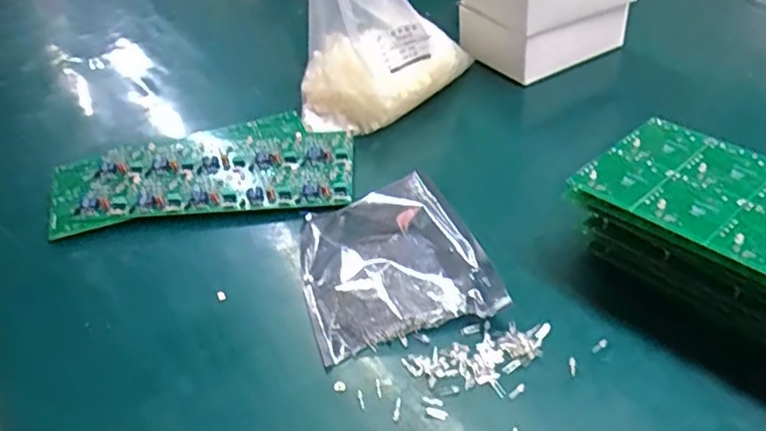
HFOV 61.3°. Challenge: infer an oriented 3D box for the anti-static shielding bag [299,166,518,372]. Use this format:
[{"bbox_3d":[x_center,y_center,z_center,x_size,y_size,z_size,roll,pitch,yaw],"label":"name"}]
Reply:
[{"bbox_3d":[0.006,0.029,0.438,0.122,0.039,0.121,-12,40,-9],"label":"anti-static shielding bag"}]

